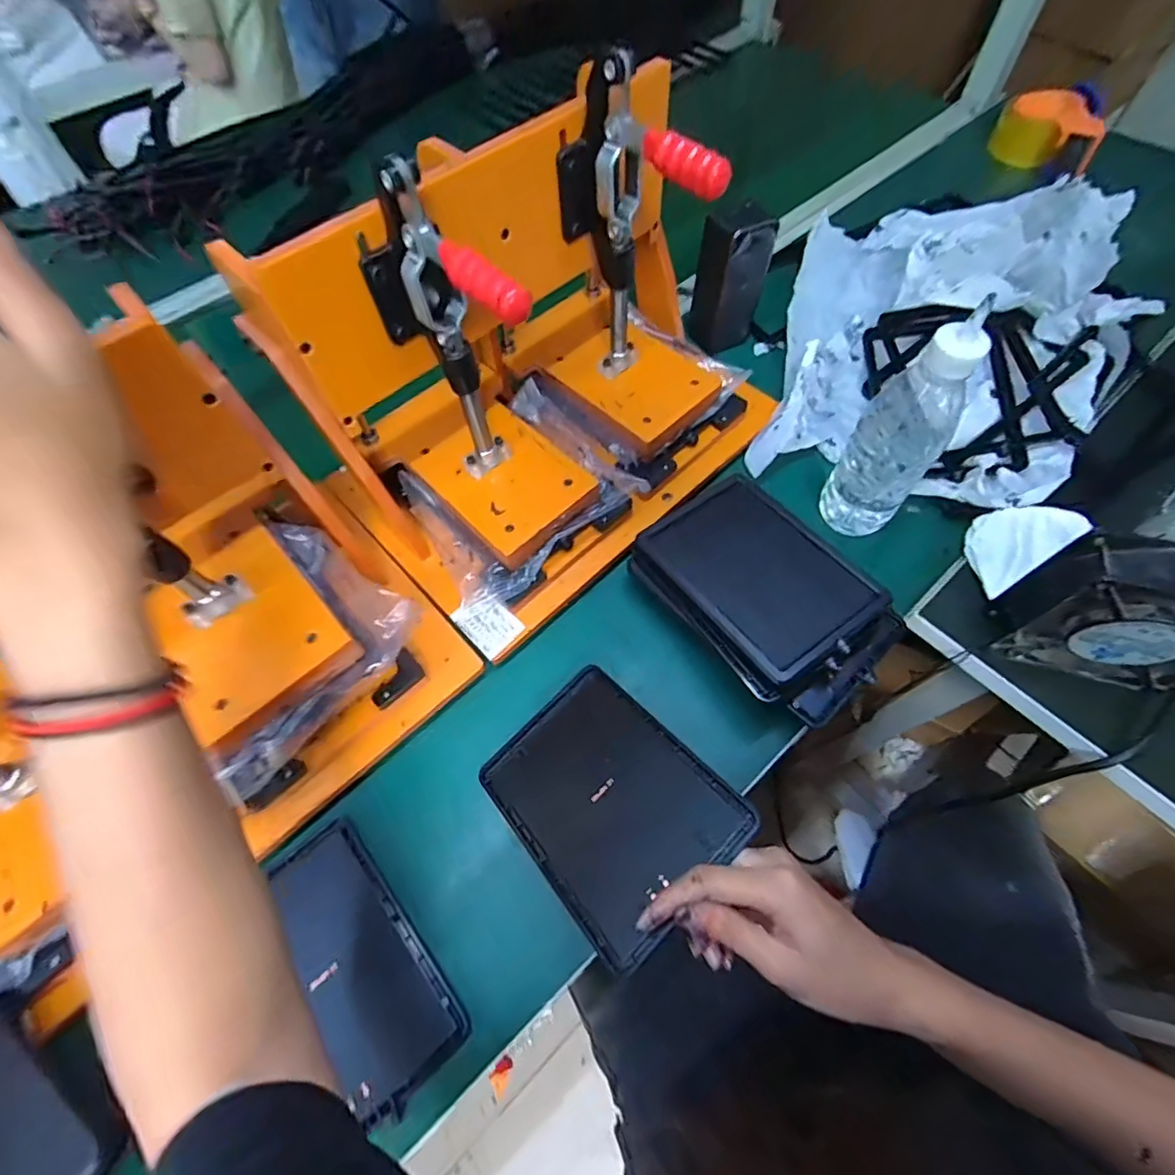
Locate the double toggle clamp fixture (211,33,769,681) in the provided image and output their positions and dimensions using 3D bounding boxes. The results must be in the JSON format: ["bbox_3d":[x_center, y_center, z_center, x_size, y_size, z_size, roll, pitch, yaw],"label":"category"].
[{"bbox_3d":[-0.032,-0.179,0.419,0.246,0.243,0.362,38,70,20],"label":"double toggle clamp fixture"}]

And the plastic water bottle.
[{"bbox_3d":[0.239,-0.115,0.412,0.060,0.183,0.055,35,69,19],"label":"plastic water bottle"}]

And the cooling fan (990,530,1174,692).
[{"bbox_3d":[0.360,0.022,0.364,0.118,0.125,0.041,16,64,11],"label":"cooling fan"}]

